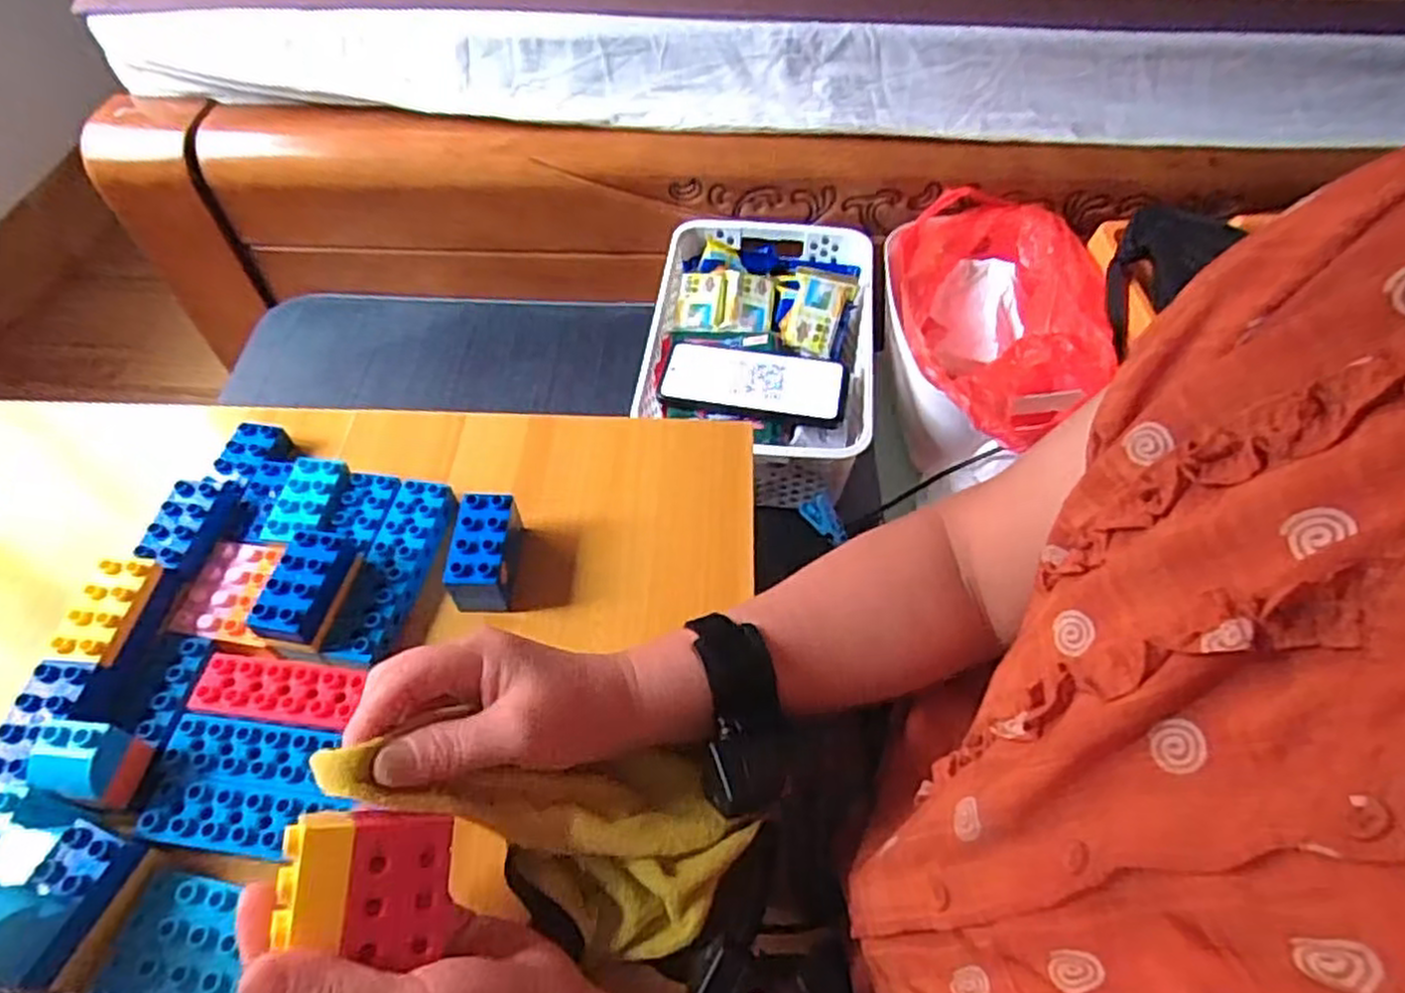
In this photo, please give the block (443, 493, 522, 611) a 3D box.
[{"bbox_3d":[-0.131,0.032,0.471,0.035,0.035,0.066,3,55,2],"label":"block"}]

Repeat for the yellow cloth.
[{"bbox_3d":[-0.077,0.152,0.358,0.193,0.050,0.090,23,52,-20],"label":"yellow cloth"}]

